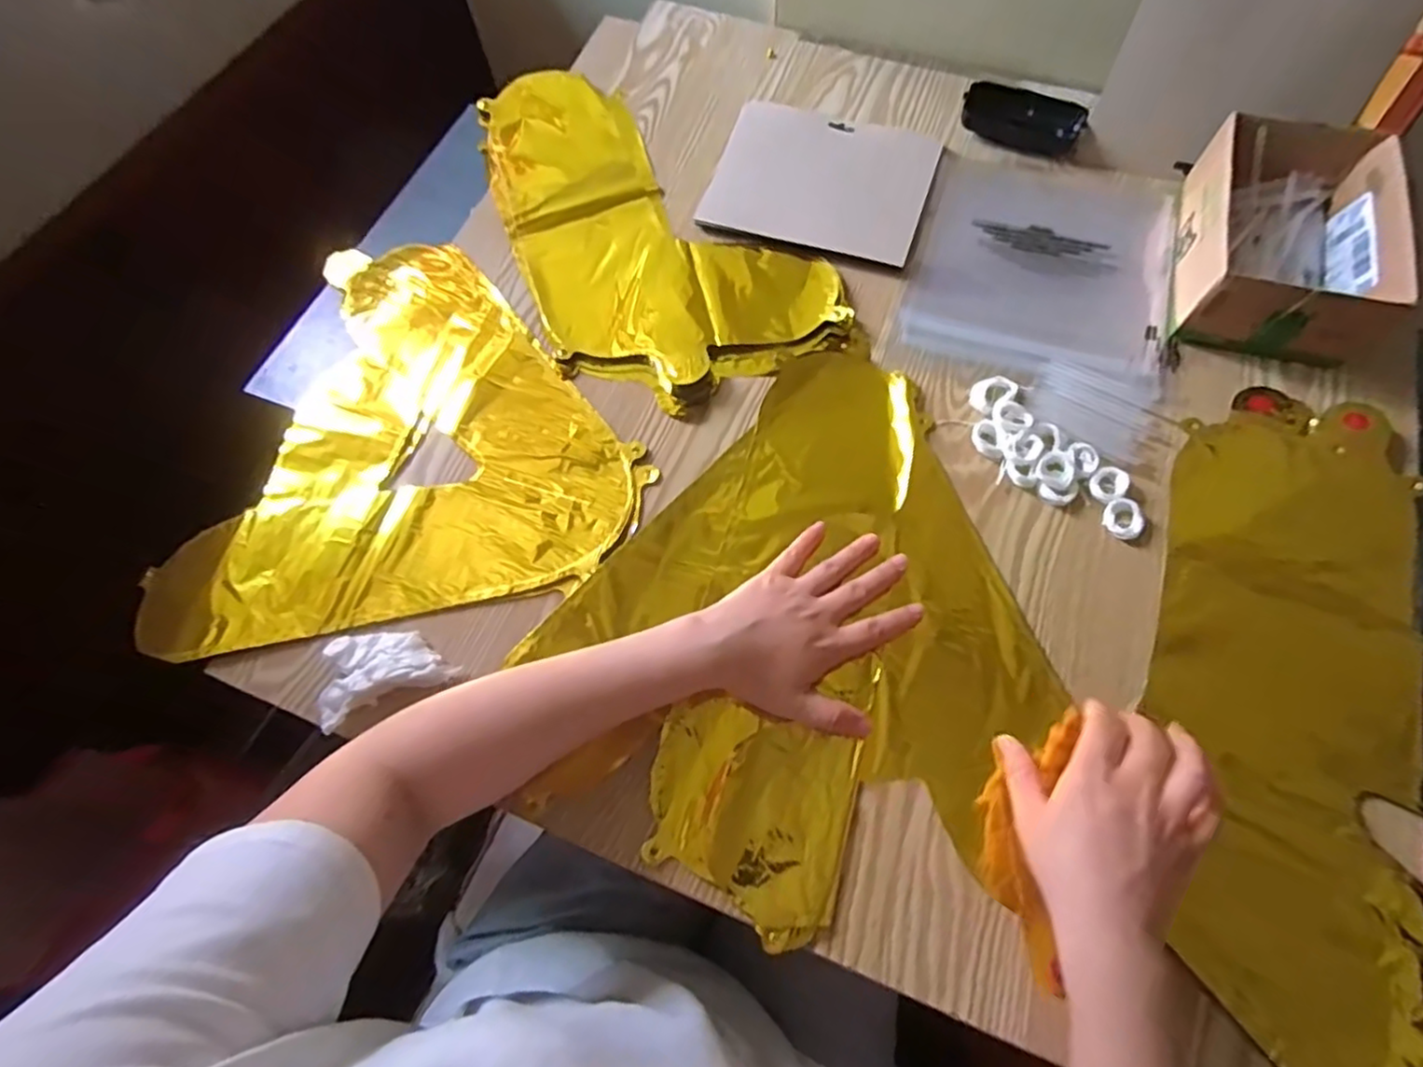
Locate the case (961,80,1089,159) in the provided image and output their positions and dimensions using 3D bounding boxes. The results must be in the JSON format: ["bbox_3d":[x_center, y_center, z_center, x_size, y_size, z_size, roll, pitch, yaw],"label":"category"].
[{"bbox_3d":[0.292,-0.392,0.637,0.107,0.032,0.041,15,67,9],"label":"case"}]

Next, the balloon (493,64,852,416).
[{"bbox_3d":[-0.079,-0.285,0.615,0.219,0.013,0.417,-29,68,-10],"label":"balloon"}]

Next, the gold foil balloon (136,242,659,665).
[{"bbox_3d":[-0.254,-0.097,0.550,0.359,0.023,0.352,-11,66,-2],"label":"gold foil balloon"}]

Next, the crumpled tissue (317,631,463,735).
[{"bbox_3d":[-0.222,0.086,0.450,0.086,0.019,0.057,-23,67,-8],"label":"crumpled tissue"}]

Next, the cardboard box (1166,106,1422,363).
[{"bbox_3d":[0.449,-0.233,0.532,0.133,0.064,0.194,16,68,10],"label":"cardboard box"}]

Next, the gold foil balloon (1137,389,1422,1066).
[{"bbox_3d":[0.371,0.098,0.420,0.168,0.020,0.434,18,68,10],"label":"gold foil balloon"}]

